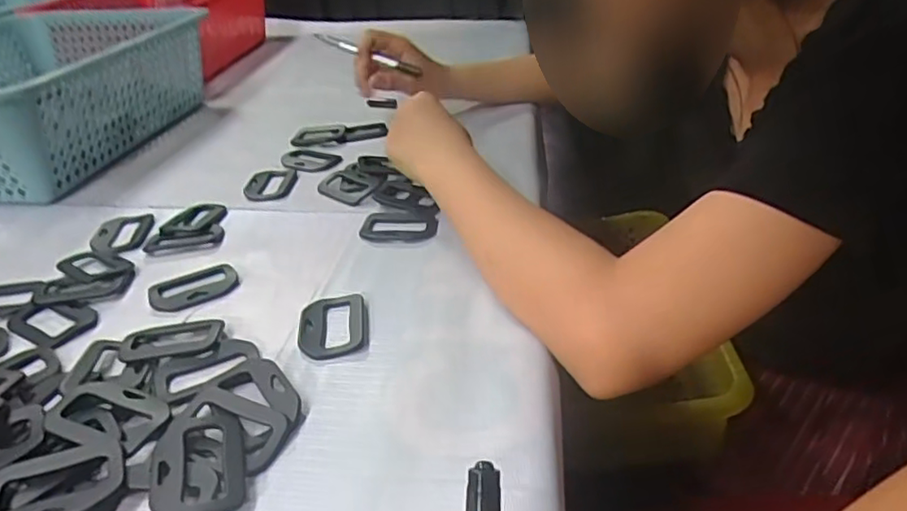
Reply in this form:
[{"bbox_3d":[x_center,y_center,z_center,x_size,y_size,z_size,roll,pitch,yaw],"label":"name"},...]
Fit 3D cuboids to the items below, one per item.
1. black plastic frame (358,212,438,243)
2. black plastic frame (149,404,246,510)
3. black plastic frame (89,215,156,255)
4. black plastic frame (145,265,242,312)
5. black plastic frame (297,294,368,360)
[{"bbox_3d":[-0.046,-0.024,0.521,0.063,0.007,0.042,-3,32,1],"label":"black plastic frame"},{"bbox_3d":[-0.126,0.100,0.312,0.042,0.008,0.072,3,31,-23],"label":"black plastic frame"},{"bbox_3d":[-0.285,-0.020,0.535,0.044,0.004,0.069,-9,32,-9],"label":"black plastic frame"},{"bbox_3d":[-0.187,0.022,0.452,0.060,0.004,0.048,-24,37,-30],"label":"black plastic frame"},{"bbox_3d":[-0.078,0.045,0.406,0.043,0.006,0.061,-6,32,-4],"label":"black plastic frame"}]

